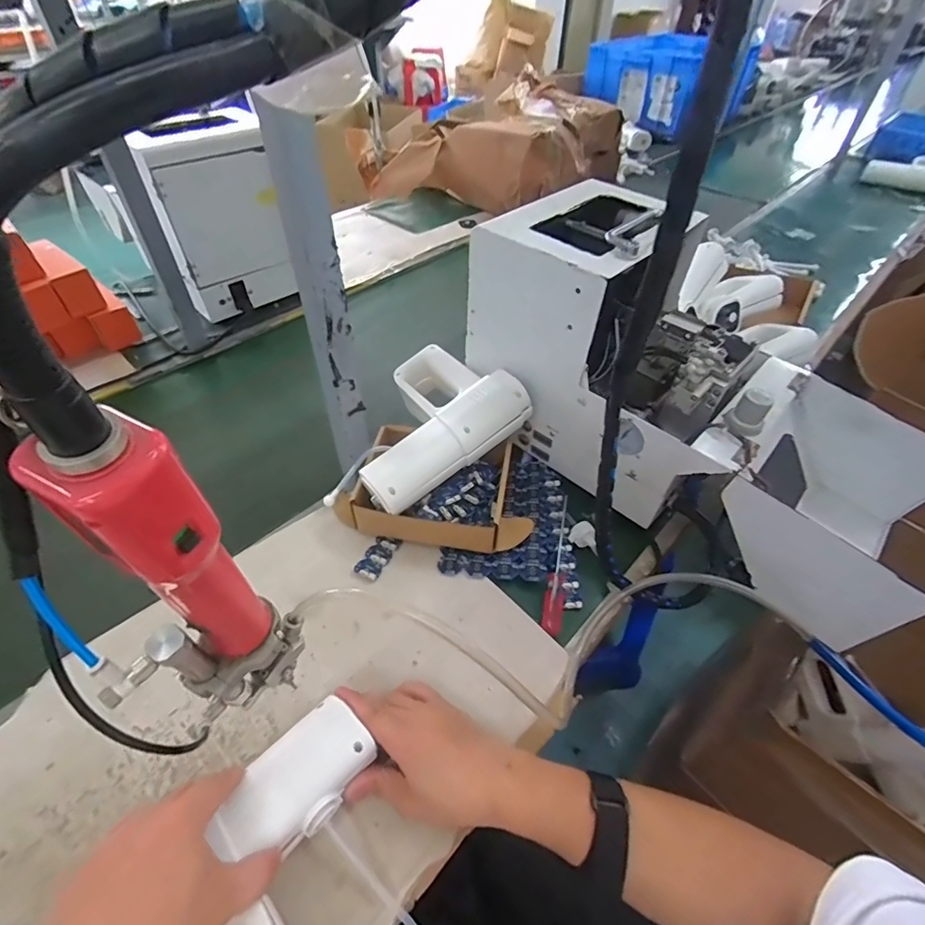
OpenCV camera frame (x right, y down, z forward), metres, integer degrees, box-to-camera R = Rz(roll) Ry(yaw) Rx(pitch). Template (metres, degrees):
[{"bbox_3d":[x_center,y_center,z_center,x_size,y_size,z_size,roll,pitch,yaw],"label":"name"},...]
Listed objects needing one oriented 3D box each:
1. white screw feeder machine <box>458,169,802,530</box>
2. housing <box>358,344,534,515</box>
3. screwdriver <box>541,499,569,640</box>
[{"bbox_3d":[0.193,-0.132,0.571,0.329,0.254,0.208,35,55,26],"label":"white screw feeder machine"},{"bbox_3d":[-0.053,-0.062,0.577,0.206,0.068,0.185,-29,55,-26],"label":"housing"},{"bbox_3d":[0.107,0.108,0.531,0.019,0.014,0.164,11,48,8],"label":"screwdriver"}]

